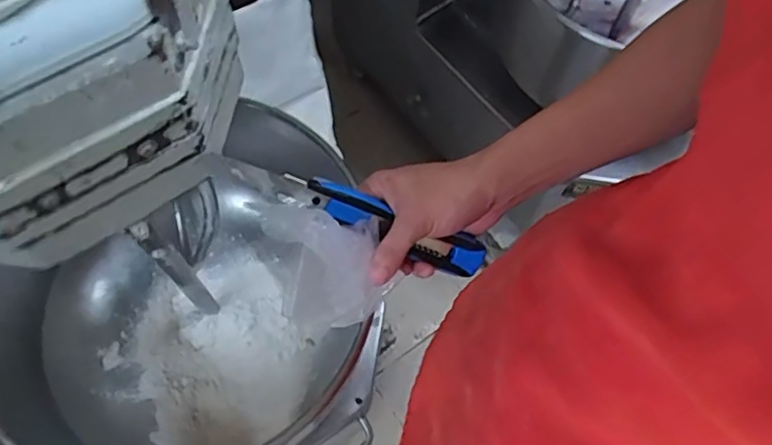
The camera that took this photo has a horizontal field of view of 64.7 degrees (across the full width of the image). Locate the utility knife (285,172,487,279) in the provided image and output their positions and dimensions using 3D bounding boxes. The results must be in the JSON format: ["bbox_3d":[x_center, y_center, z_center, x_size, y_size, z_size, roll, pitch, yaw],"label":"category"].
[{"bbox_3d":[0.005,0.001,0.456,0.161,0.021,0.029,26,62,-21],"label":"utility knife"}]

